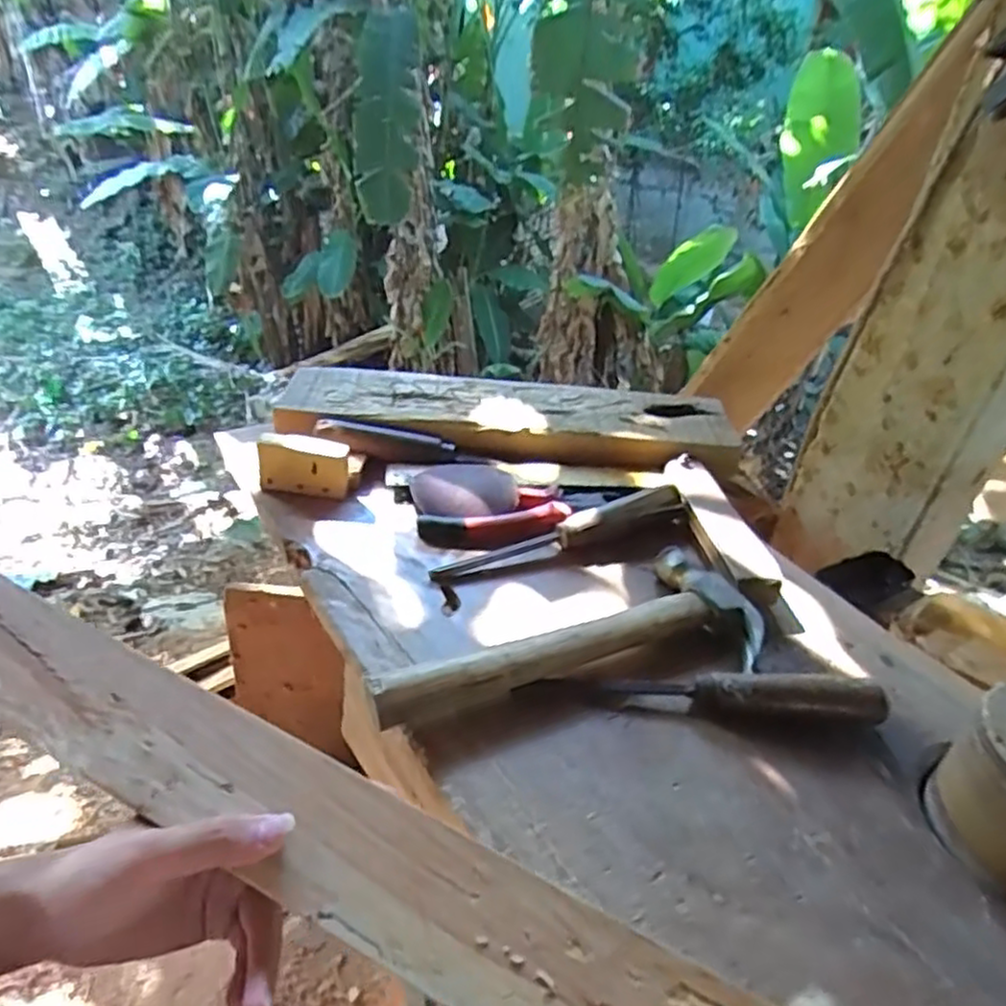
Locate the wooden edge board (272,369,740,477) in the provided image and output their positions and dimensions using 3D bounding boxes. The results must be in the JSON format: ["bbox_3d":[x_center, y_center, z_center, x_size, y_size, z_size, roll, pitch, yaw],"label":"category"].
[{"bbox_3d":[0.010,-0.081,0.740,0.459,0.040,0.130,5,36,-3],"label":"wooden edge board"}]

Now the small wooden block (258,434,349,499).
[{"bbox_3d":[-0.173,-0.032,0.629,0.075,0.049,0.026,5,36,-2],"label":"small wooden block"}]

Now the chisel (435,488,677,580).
[{"bbox_3d":[0.052,0.026,0.597,0.230,0.029,0.023,-13,40,-25],"label":"chisel"}]

